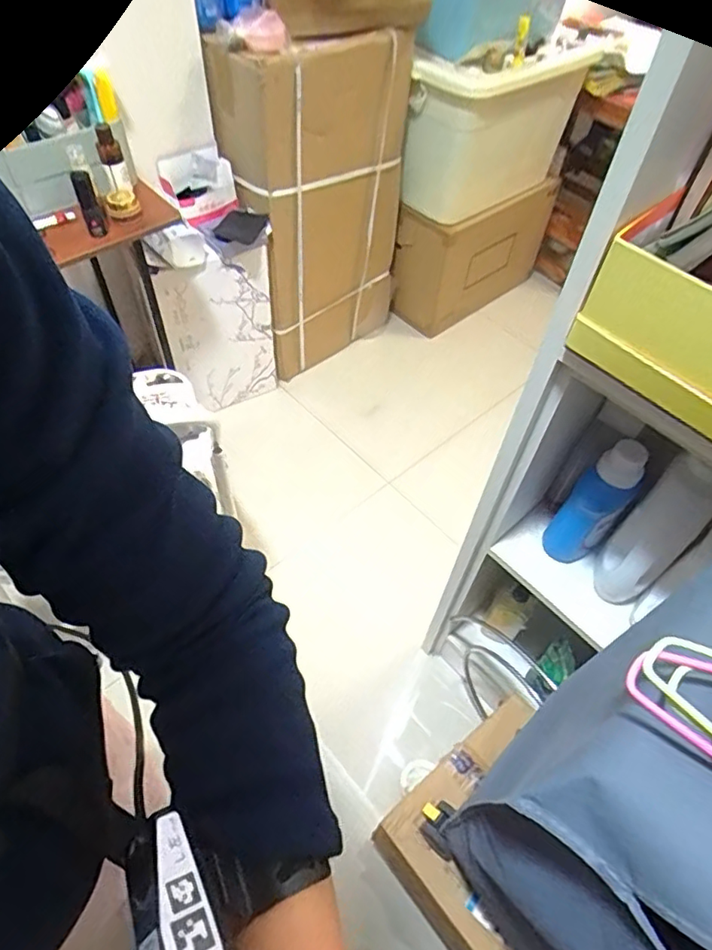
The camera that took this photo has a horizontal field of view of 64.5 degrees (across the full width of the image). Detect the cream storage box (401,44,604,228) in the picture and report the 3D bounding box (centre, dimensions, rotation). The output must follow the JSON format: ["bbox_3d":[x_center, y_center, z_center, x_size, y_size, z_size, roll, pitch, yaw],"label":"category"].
[{"bbox_3d":[0.376,-0.929,1.541,0.499,0.364,0.203,-32,60,-23],"label":"cream storage box"}]

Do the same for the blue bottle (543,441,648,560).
[{"bbox_3d":[0.337,0.045,0.805,0.073,0.216,0.063,37,60,23],"label":"blue bottle"}]

